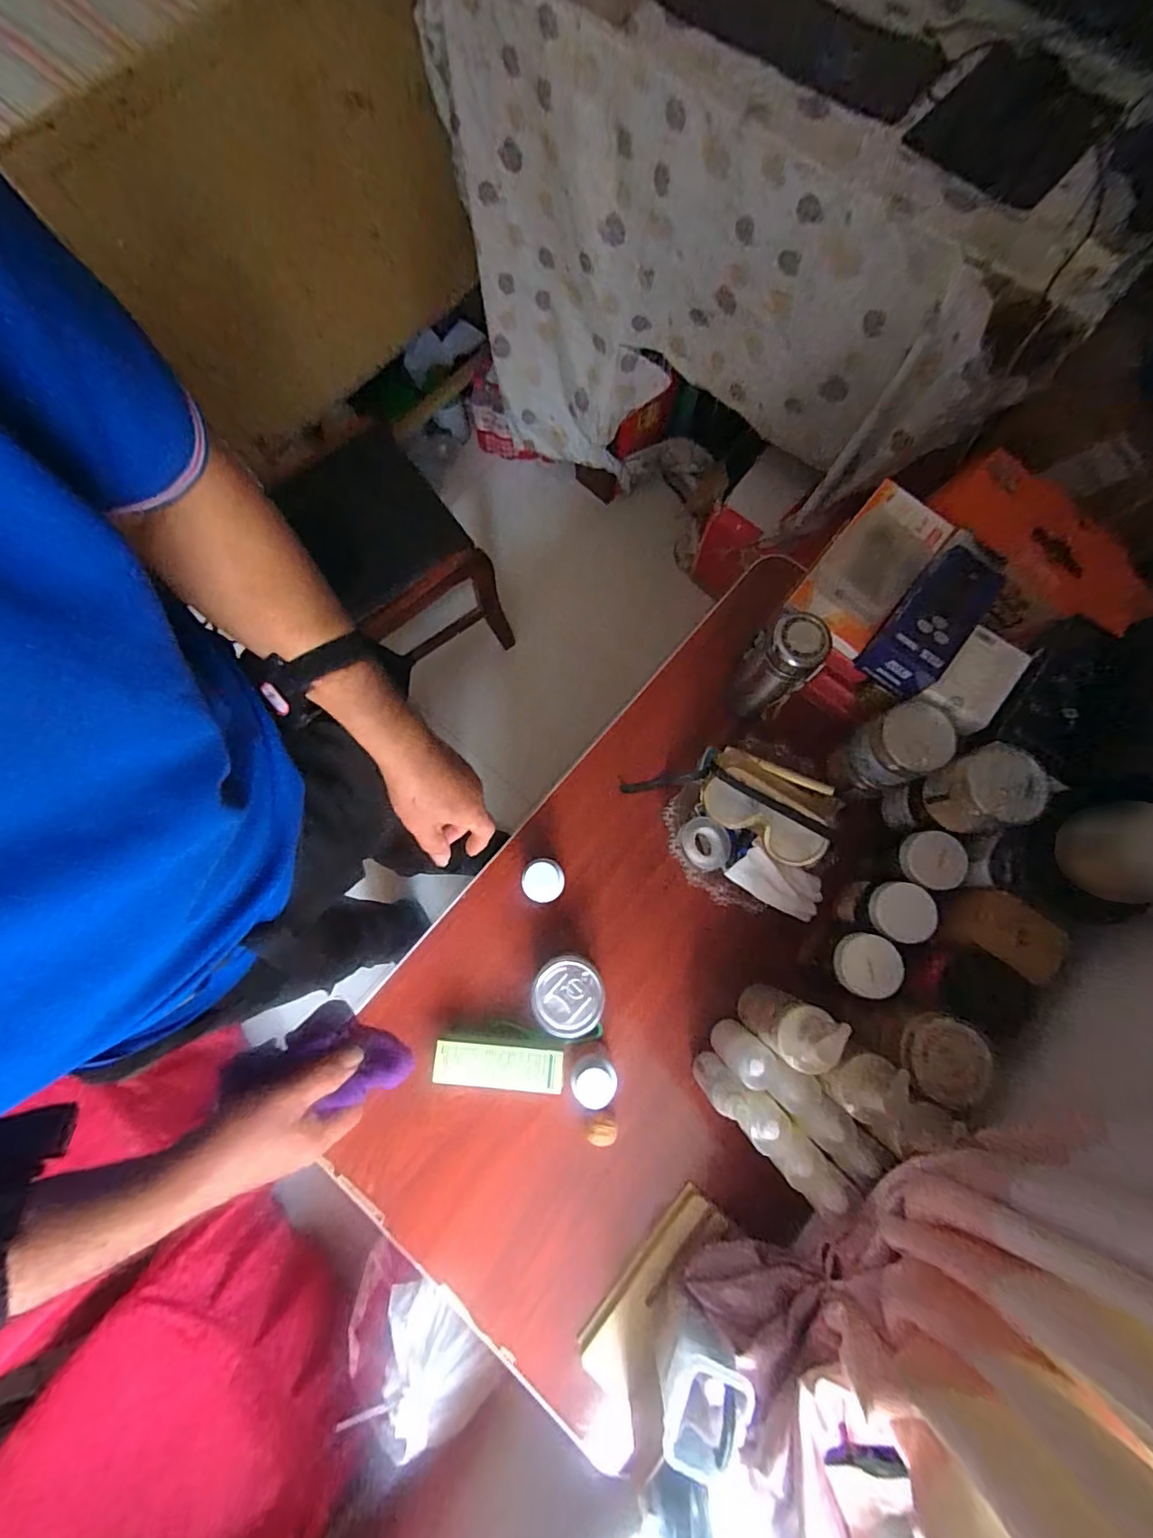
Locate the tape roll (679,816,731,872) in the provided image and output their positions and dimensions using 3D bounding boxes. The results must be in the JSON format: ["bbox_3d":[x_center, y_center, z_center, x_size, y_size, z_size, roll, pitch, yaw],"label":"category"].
[{"bbox_3d":[0.159,0.094,0.679,0.066,0.015,0.059,39,80,9],"label":"tape roll"}]

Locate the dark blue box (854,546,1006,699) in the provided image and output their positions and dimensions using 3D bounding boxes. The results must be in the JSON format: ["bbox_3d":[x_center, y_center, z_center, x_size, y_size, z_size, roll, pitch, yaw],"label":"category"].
[{"bbox_3d":[0.396,-0.168,0.609,0.074,0.067,0.164,37,80,8],"label":"dark blue box"}]

